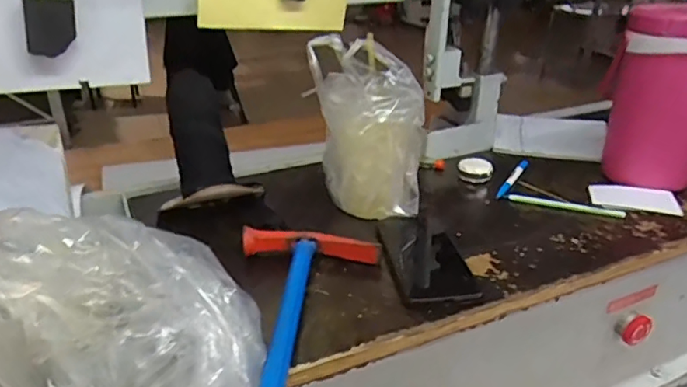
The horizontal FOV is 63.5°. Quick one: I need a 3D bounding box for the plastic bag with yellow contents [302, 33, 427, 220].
[{"bbox_3d":[0.027,-0.080,0.673,0.129,0.189,0.118,0,28,-2],"label":"plastic bag with yellow contents"}]

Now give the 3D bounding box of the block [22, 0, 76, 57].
[{"bbox_3d":[-0.323,-0.186,0.612,0.051,0.063,0.021,-11,30,-21],"label":"block"}]

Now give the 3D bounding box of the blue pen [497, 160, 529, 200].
[{"bbox_3d":[0.238,-0.020,0.781,0.014,0.010,0.103,21,48,33],"label":"blue pen"}]

